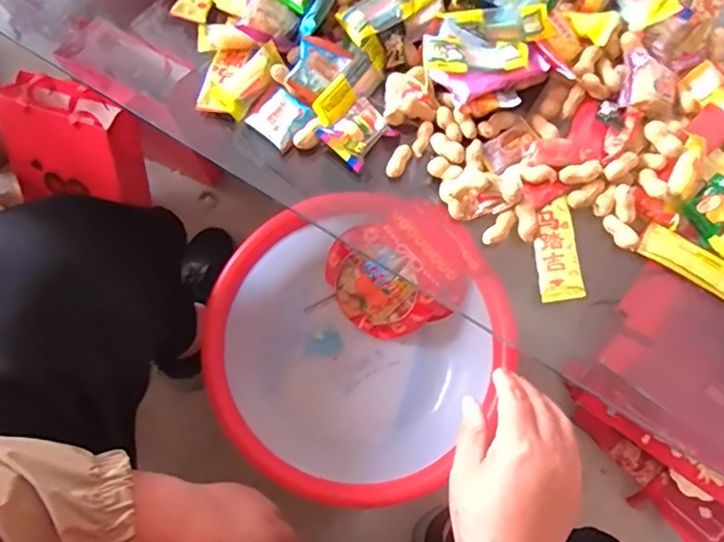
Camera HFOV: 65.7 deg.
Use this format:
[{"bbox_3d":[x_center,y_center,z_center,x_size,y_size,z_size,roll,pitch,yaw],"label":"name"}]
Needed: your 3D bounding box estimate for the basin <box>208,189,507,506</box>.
[{"bbox_3d":[-0.016,0.084,0.714,0.308,0.154,0.348,31,77,8],"label":"basin"}]

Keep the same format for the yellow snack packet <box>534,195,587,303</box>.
[{"bbox_3d":[0.162,-0.019,0.467,0.033,0.011,0.089,0,74,-1],"label":"yellow snack packet"}]

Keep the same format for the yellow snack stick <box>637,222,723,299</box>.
[{"bbox_3d":[0.288,-0.005,0.477,0.102,0.008,0.034,31,77,8],"label":"yellow snack stick"}]

